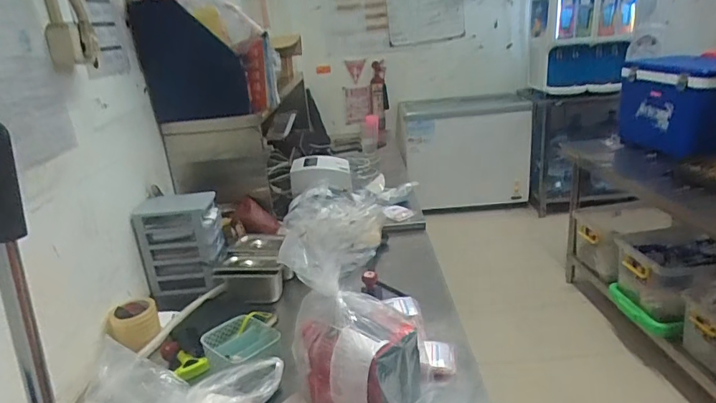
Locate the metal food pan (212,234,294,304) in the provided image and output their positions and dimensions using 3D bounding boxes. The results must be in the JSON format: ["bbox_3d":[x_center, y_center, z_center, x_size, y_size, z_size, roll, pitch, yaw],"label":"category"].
[{"bbox_3d":[-0.266,0.179,1.263,0.189,0.103,0.221,-5,20,3],"label":"metal food pan"}]

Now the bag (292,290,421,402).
[{"bbox_3d":[-0.006,0.278,0.820,0.218,0.198,0.132,-5,20,3],"label":"bag"}]

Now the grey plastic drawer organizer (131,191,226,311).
[{"bbox_3d":[-0.470,0.130,1.304,0.189,0.273,0.153,-5,20,1],"label":"grey plastic drawer organizer"}]

